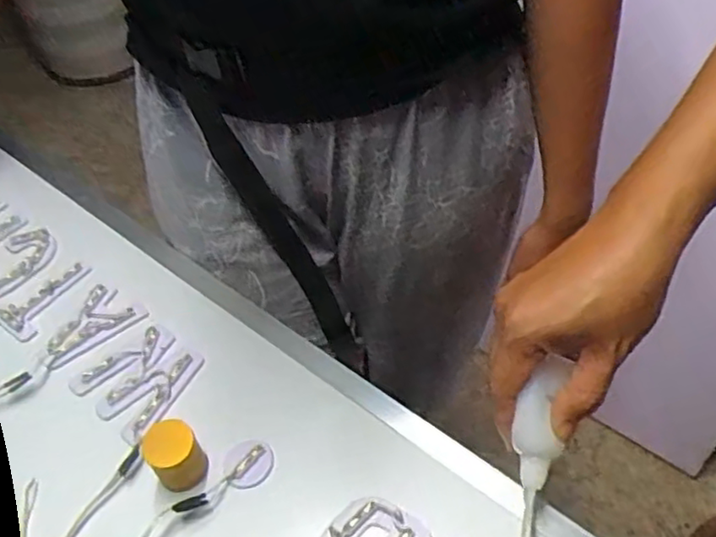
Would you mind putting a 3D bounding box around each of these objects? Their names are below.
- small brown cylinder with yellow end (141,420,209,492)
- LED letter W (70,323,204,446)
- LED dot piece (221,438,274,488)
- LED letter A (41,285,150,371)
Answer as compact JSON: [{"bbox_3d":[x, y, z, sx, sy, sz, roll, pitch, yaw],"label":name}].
[{"bbox_3d":[-0.123,0.123,0.447,0.033,0.043,0.035,-2,51,3],"label":"small brown cylinder with yellow end"},{"bbox_3d":[-0.165,0.082,0.509,0.075,0.006,0.079,32,60,27],"label":"LED letter W"},{"bbox_3d":[-0.076,0.136,0.465,0.035,0.006,0.030,-11,72,-20],"label":"LED dot piece"},{"bbox_3d":[-0.218,0.050,0.539,0.052,0.004,0.077,26,58,24],"label":"LED letter A"}]

